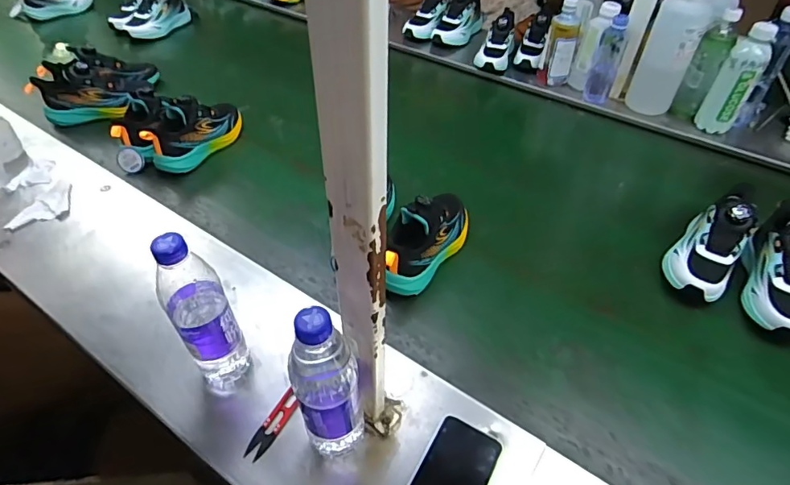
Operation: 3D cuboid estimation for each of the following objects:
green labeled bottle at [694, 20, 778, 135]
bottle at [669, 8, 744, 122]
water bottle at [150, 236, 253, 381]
[{"bbox_3d":[0.704,-0.332,0.973,0.071,0.209,0.070,26,50,21],"label":"green labeled bottle"},{"bbox_3d":[0.667,-0.371,1.004,0.057,0.211,0.063,-31,54,-28],"label":"bottle"},{"bbox_3d":[-0.217,0.081,0.529,0.062,0.232,0.064,-29,53,-27],"label":"water bottle"}]

